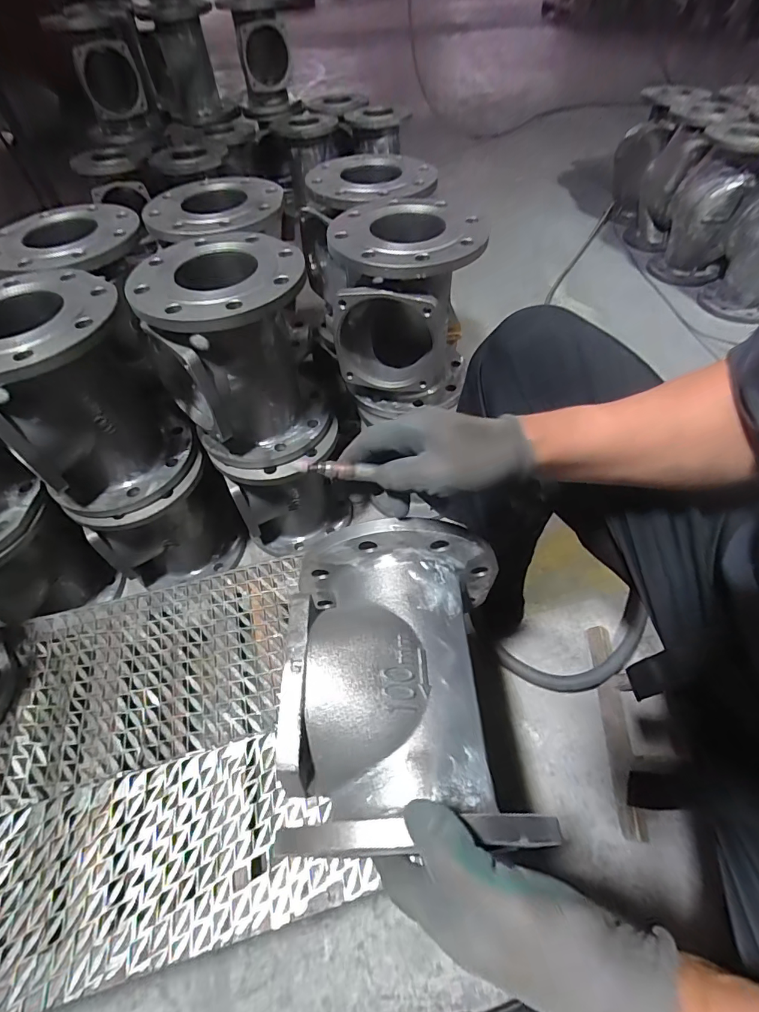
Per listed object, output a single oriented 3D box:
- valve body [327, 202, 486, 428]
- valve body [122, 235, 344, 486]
[{"bbox_3d":[0.042,-0.298,0.690,0.207,0.250,0.213,5,53,6],"label":"valve body"},{"bbox_3d":[-0.193,-0.208,0.641,0.211,0.261,0.226,-28,57,-18],"label":"valve body"}]

